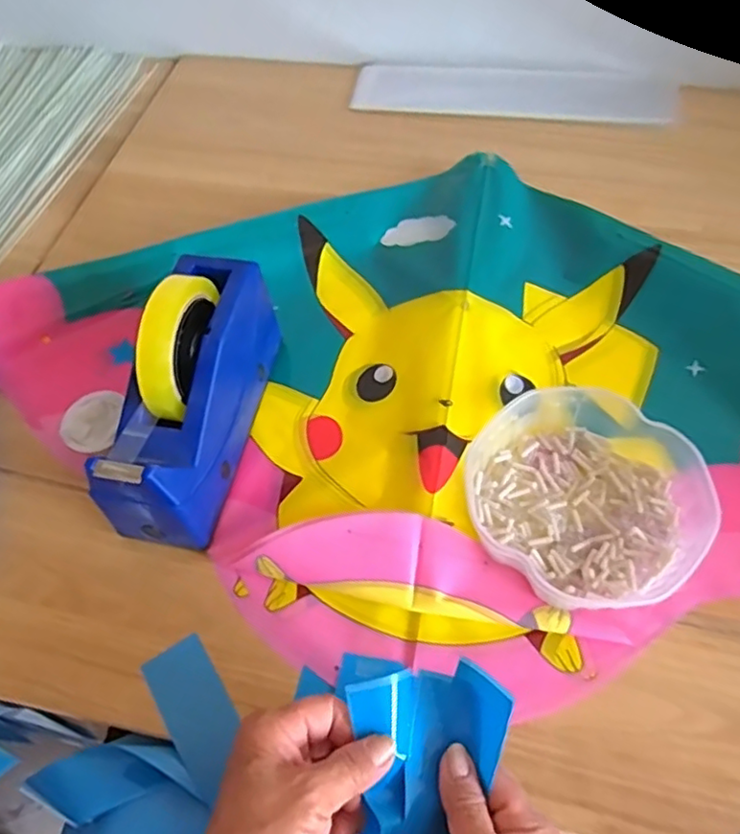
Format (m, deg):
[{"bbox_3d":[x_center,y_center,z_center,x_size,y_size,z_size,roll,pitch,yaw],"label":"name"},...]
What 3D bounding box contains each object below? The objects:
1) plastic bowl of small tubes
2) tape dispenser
[{"bbox_3d":[0.147,0.052,0.435,0.153,0.042,0.150,-2,57,3],"label":"plastic bowl of small tubes"},{"bbox_3d":[-0.131,-0.023,0.450,0.070,0.130,0.200,8,58,10],"label":"tape dispenser"}]

